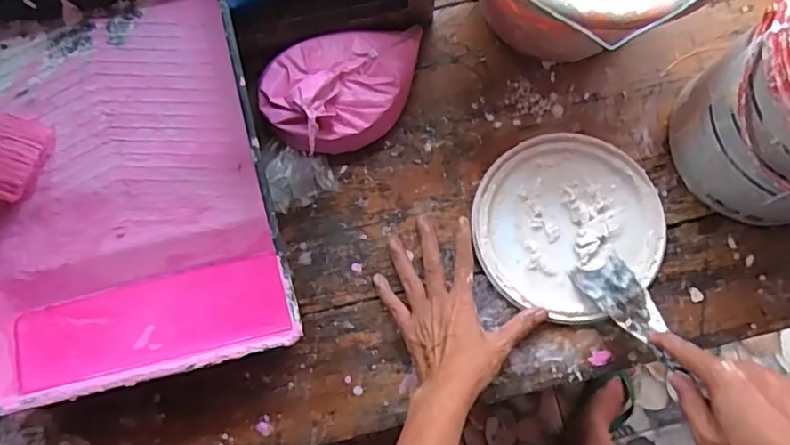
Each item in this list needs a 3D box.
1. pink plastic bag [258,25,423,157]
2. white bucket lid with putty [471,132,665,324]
[{"bbox_3d":[-0.043,-0.133,0.565,0.169,0.051,0.113,-21,81,-4],"label":"pink plastic bag"},{"bbox_3d":[0.163,0.000,0.559,0.174,0.015,0.166,0,80,-1],"label":"white bucket lid with putty"}]

